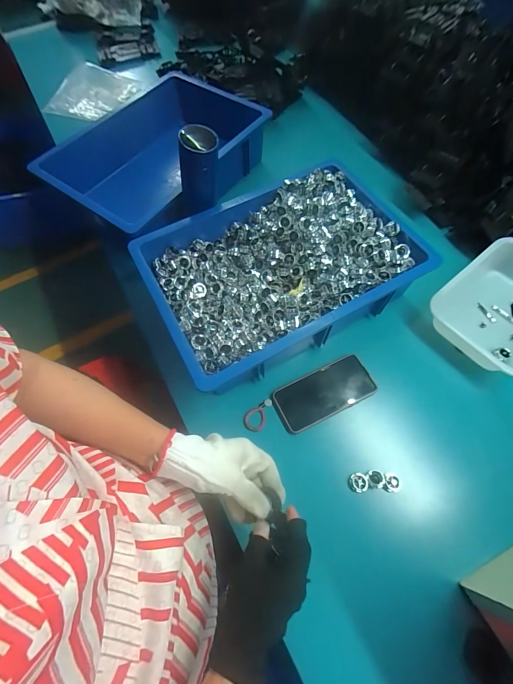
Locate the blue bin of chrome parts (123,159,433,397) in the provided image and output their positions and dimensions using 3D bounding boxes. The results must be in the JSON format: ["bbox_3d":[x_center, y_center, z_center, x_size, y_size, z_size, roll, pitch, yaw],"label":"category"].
[{"bbox_3d":[0.045,-0.137,0.572,0.435,0.101,0.310,-28,68,-10],"label":"blue bin of chrome parts"}]

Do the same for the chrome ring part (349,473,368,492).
[{"bbox_3d":[0.155,0.216,0.480,0.026,0.026,0.026,-6,66,0],"label":"chrome ring part"}]

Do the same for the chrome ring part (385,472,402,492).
[{"bbox_3d":[0.204,0.211,0.469,0.022,0.017,0.026,-4,66,1],"label":"chrome ring part"}]

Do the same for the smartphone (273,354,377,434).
[{"bbox_3d":[0.116,0.086,0.534,0.167,0.006,0.079,-24,63,-10],"label":"smartphone"}]

